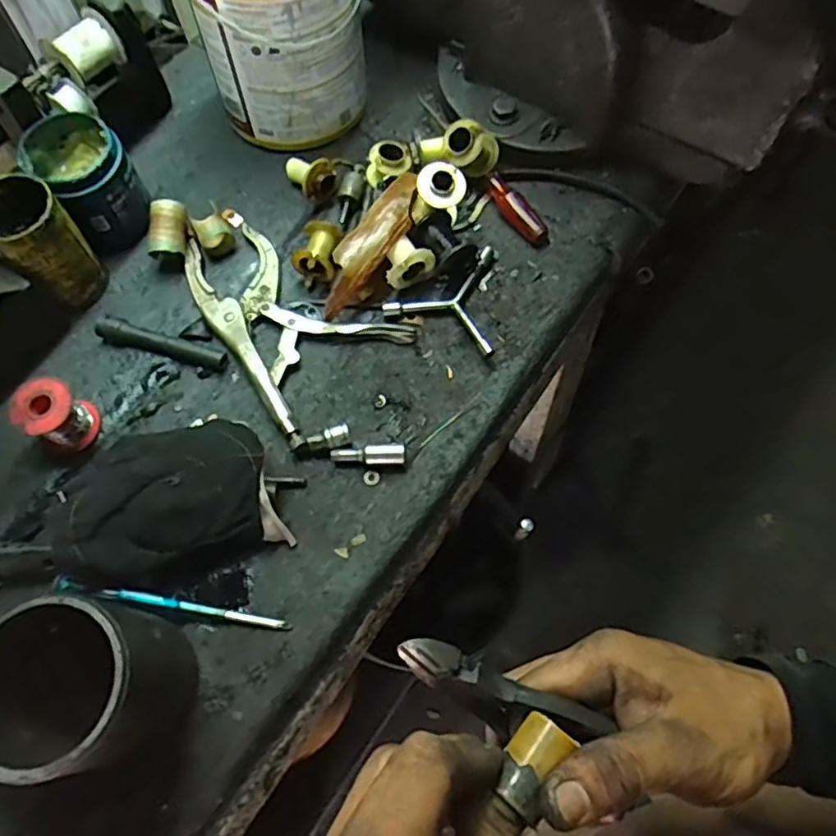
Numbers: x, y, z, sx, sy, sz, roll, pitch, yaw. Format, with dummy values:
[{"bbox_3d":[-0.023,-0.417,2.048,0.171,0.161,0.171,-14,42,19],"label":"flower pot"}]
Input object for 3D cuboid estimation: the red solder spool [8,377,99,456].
[{"bbox_3d":[-0.328,-0.002,0.585,0.047,0.059,0.052,32,72,14],"label":"red solder spool"}]

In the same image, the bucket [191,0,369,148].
[{"bbox_3d":[-0.138,-0.422,0.655,0.165,0.191,0.174,-1,68,2],"label":"bucket"}]

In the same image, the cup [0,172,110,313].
[{"bbox_3d":[-0.358,-0.165,0.612,0.080,0.109,0.074,35,73,15],"label":"cup"}]

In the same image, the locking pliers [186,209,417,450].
[{"bbox_3d":[-0.148,-0.103,0.644,0.240,0.019,0.154,40,74,16],"label":"locking pliers"}]

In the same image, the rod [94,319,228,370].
[{"bbox_3d":[-0.249,-0.072,0.627,0.126,0.022,0.019,14,69,8],"label":"rod"}]

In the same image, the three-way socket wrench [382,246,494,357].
[{"bbox_3d":[0.038,-0.128,0.644,0.116,0.015,0.111,22,70,11],"label":"three-way socket wrench"}]

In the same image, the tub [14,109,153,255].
[{"bbox_3d":[-0.326,-0.238,0.645,0.087,0.091,0.107,-43,72,-14],"label":"tub"}]

